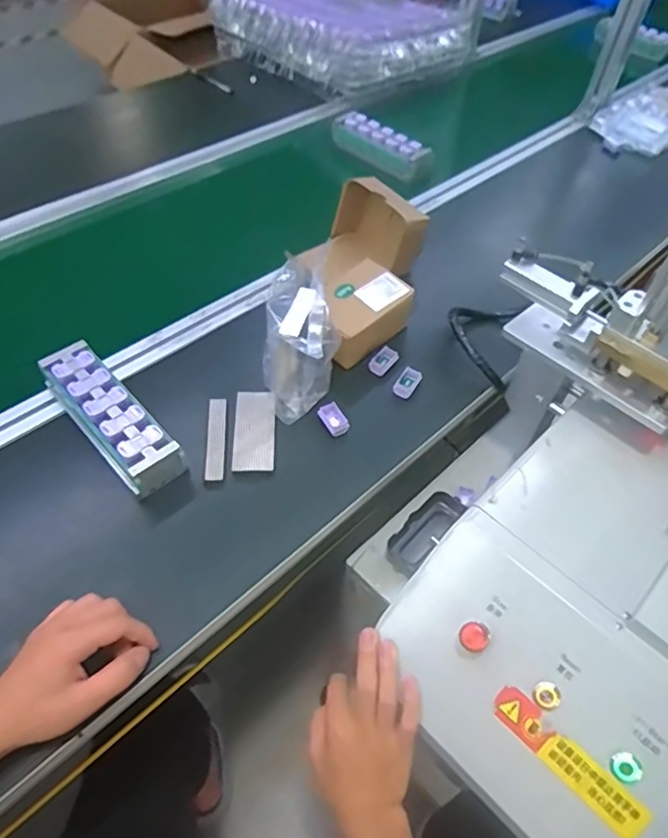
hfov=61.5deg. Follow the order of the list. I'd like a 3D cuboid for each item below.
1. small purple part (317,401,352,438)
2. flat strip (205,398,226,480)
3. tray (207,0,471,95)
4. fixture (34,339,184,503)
[{"bbox_3d":[0.000,0.000,0.633,0.024,0.013,0.039,-26,57,-22],"label":"small purple part"},{"bbox_3d":[-0.128,0.019,0.606,0.019,0.005,0.102,-2,52,-5],"label":"flat strip"},{"bbox_3d":[0.006,-0.879,1.250,0.374,0.108,0.507,-36,61,-27],"label":"tray"},{"bbox_3d":[-0.237,0.000,0.591,0.188,0.058,0.062,39,59,25],"label":"fixture"}]

